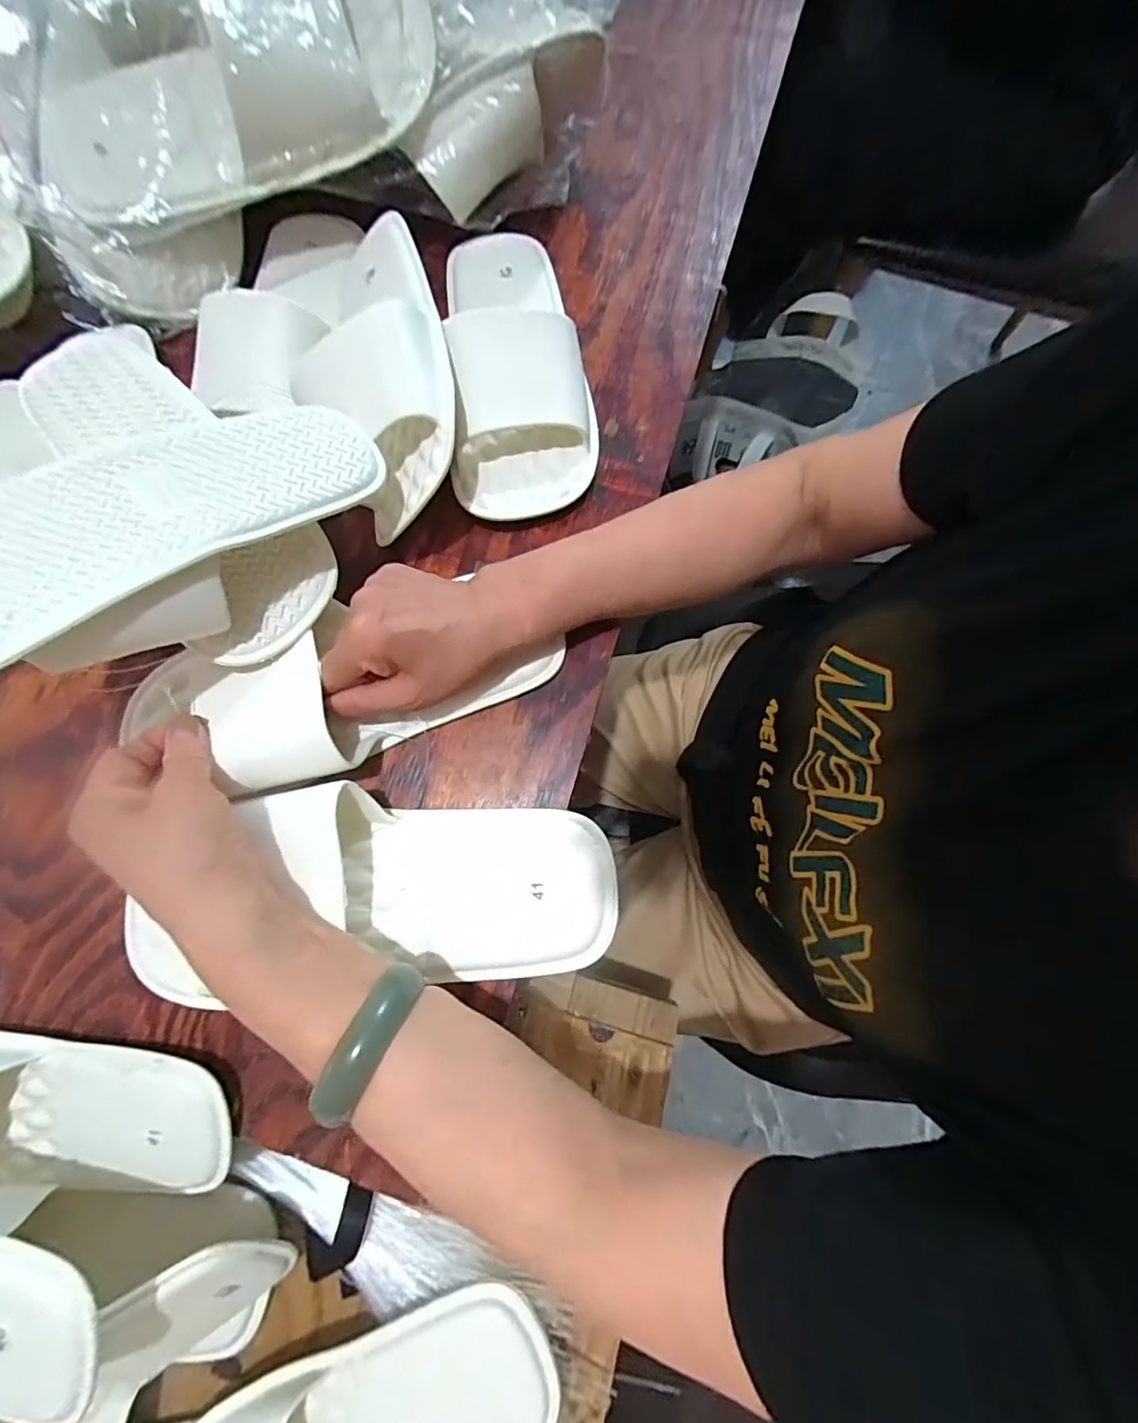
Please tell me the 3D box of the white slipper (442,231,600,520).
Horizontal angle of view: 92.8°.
[{"bbox_3d":[-0.036,-0.250,0.374,0.099,0.056,0.240,-5,76,0],"label":"white slipper"}]

